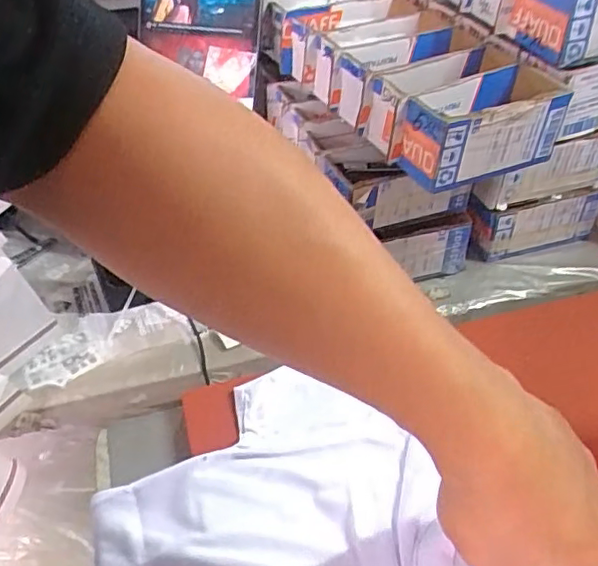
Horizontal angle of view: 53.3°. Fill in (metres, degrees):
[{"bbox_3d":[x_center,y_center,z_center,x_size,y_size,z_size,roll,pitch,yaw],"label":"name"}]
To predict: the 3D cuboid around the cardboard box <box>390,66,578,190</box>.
[{"bbox_3d":[0.188,-0.152,0.587,0.180,0.074,0.062,-20,45,-20],"label":"cardboard box"}]

